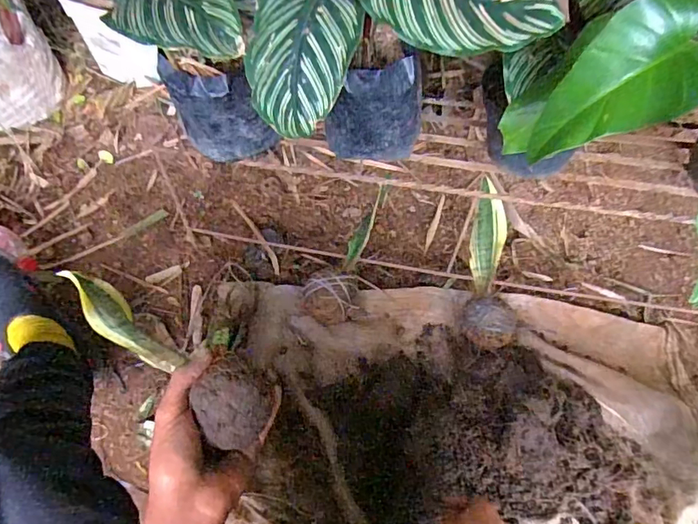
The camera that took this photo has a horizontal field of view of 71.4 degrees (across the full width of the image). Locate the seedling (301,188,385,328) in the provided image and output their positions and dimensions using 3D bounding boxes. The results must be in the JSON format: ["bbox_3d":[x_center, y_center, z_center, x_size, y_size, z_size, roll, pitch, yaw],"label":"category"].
[{"bbox_3d":[-0.006,0.002,0.884,0.090,0.078,0.229,21,74,14],"label":"seedling"}]

